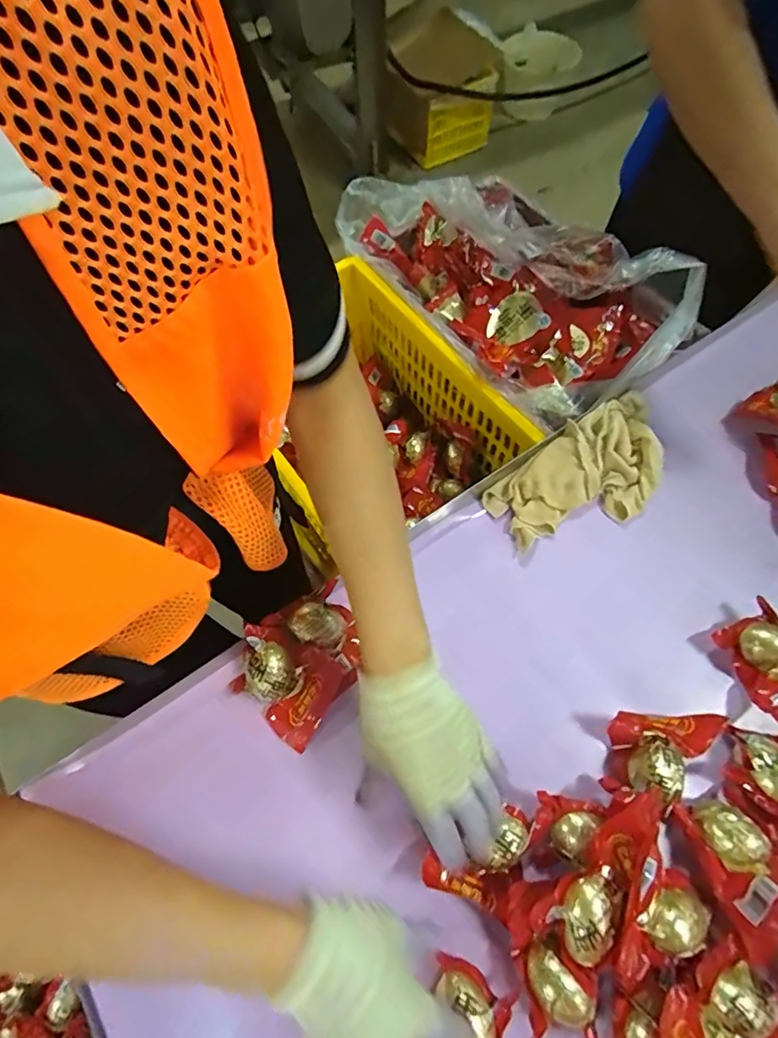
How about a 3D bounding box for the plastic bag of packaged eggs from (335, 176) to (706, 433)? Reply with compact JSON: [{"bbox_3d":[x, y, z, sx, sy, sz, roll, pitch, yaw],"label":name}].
[{"bbox_3d":[0.180,-0.355,0.730,0.284,0.154,0.477,-35,70,-13],"label":"plastic bag of packaged eggs"}]

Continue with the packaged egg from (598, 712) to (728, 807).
[{"bbox_3d":[0.246,0.212,0.458,0.104,0.038,0.070,2,66,2],"label":"packaged egg"}]

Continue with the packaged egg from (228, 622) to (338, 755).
[{"bbox_3d":[-0.106,0.157,0.502,0.107,0.047,0.077,36,72,16],"label":"packaged egg"}]

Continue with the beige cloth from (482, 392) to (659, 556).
[{"bbox_3d":[0.227,-0.050,0.586,0.229,0.039,0.122,-29,68,-11],"label":"beige cloth"}]

